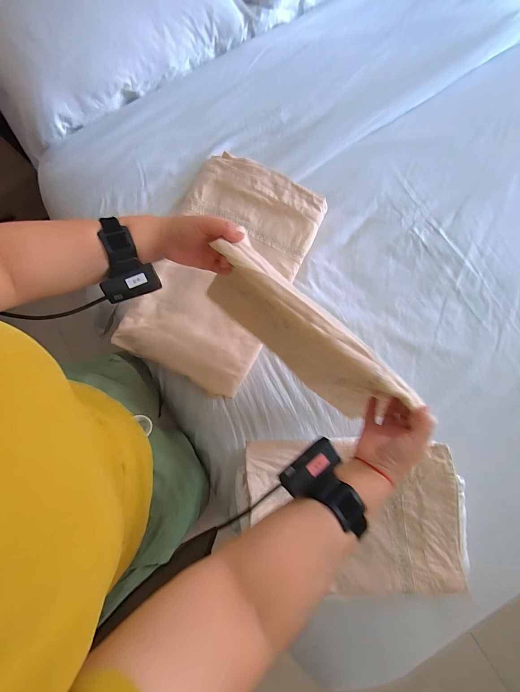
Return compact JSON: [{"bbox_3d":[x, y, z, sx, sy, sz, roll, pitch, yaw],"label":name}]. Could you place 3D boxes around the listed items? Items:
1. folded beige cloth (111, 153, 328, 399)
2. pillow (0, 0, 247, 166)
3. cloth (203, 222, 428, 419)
[{"bbox_3d":[-0.088,-0.189,0.747,0.325,0.048,0.547,26,81,5],"label":"folded beige cloth"},{"bbox_3d":[-0.437,-0.862,0.817,0.694,0.124,0.407,-34,81,-6],"label":"pillow"},{"bbox_3d":[0.056,-0.016,0.516,0.359,0.274,0.051,40,82,7],"label":"cloth"}]

